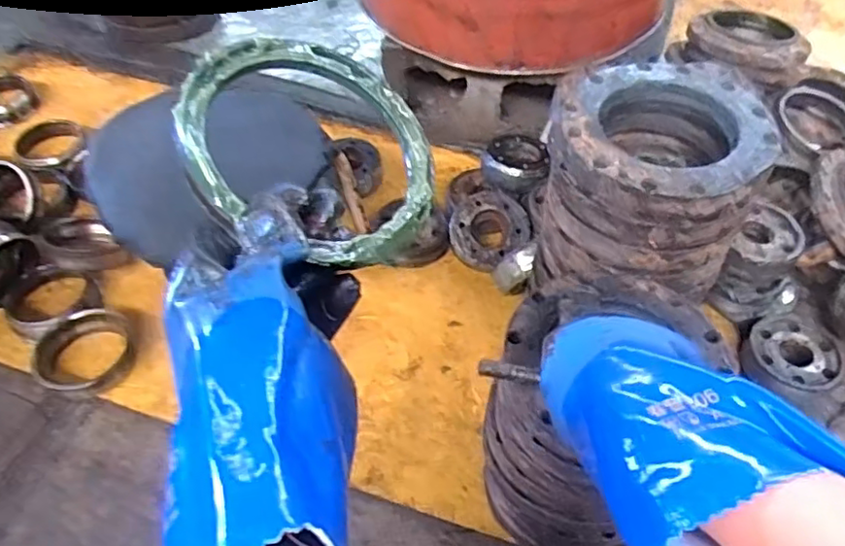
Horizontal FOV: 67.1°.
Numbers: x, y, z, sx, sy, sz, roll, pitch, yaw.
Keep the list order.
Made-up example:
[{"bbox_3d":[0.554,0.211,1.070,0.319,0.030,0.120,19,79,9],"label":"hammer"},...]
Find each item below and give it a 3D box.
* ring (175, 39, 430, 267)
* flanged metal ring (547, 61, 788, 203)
[{"bbox_3d":[-0.064,-0.076,0.381,0.151,0.010,0.156,14,58,-23],"label":"ring"},{"bbox_3d":[0.233,-0.143,0.624,0.203,0.029,0.194,0,50,0],"label":"flanged metal ring"}]

